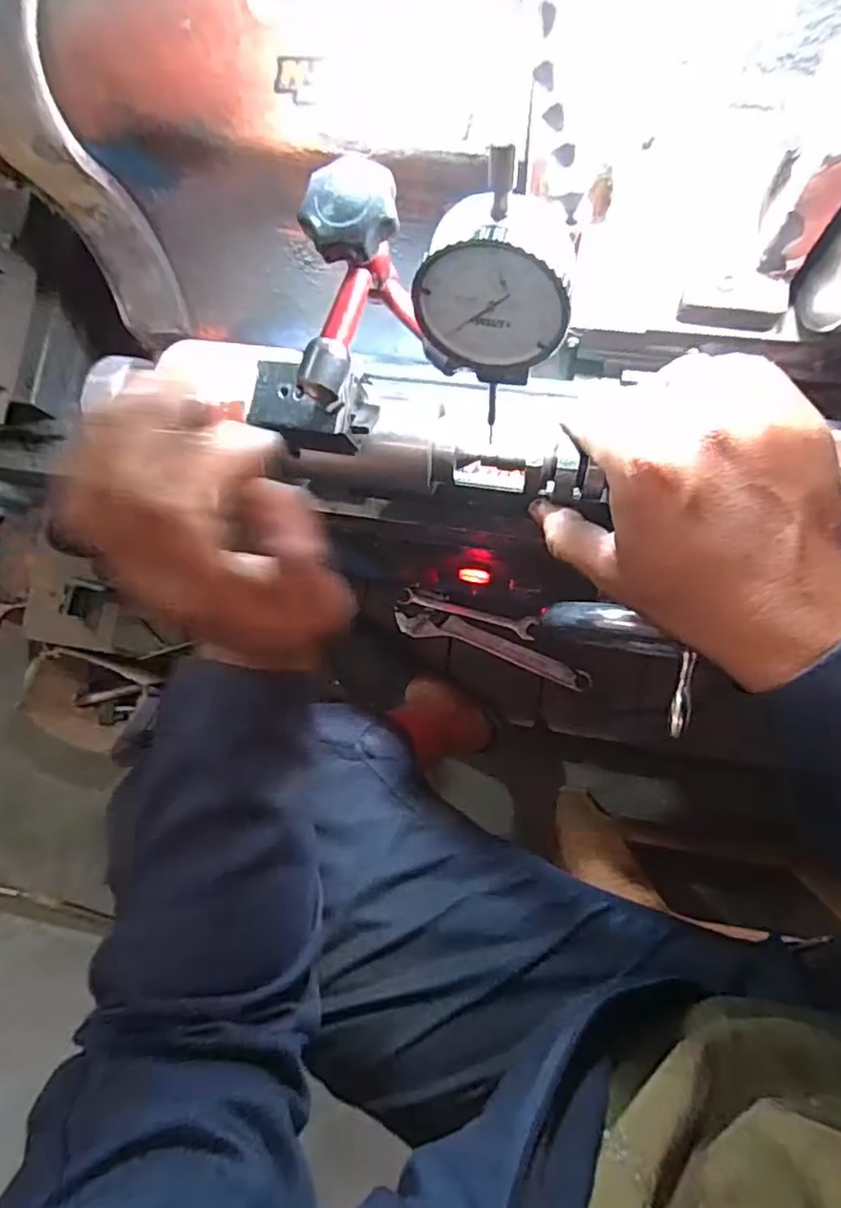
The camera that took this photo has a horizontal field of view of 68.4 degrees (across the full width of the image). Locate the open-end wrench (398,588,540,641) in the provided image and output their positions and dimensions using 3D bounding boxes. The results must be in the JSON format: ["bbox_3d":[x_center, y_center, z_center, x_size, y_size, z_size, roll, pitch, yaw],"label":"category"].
[{"bbox_3d":[0.067,0.015,0.876,0.193,0.014,0.033,12,86,8],"label":"open-end wrench"}]

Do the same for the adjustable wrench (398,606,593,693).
[{"bbox_3d":[0.102,0.060,0.877,0.278,0.025,0.046,18,87,8],"label":"adjustable wrench"}]

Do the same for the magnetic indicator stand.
[{"bbox_3d":[-0.037,-0.117,0.264,0.062,0.048,0.121,26,122,9],"label":"magnetic indicator stand"}]

